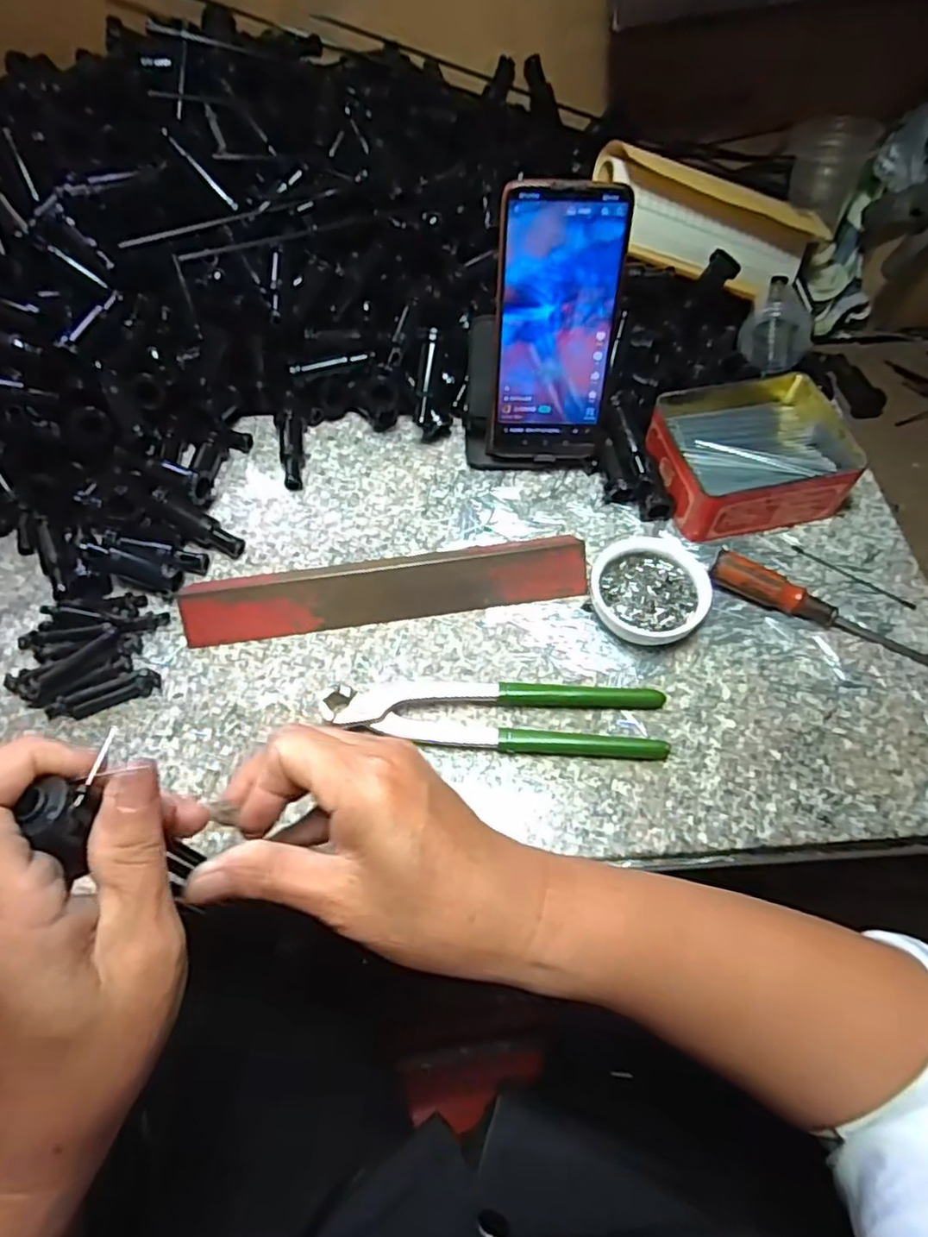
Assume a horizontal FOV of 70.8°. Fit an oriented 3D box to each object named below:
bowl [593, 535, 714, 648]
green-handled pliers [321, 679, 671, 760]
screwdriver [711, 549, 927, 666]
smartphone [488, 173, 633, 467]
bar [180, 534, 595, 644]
[{"bbox_3d":[0.119,-0.019,0.421,0.071,0.023,0.078,0,60,1],"label":"bowl"},{"bbox_3d":[0.019,0.055,0.387,0.196,0.018,0.044,2,60,2],"label":"green-handled pliers"},{"bbox_3d":[0.231,-0.004,0.410,0.149,0.027,0.017,22,63,13],"label":"screwdriver"},{"bbox_3d":[0.059,-0.184,0.426,0.075,0.165,0.006,2,37,0],"label":"smartphone"},{"bbox_3d":[-0.049,-0.019,0.419,0.254,0.029,0.035,-8,60,-4],"label":"bar"}]

